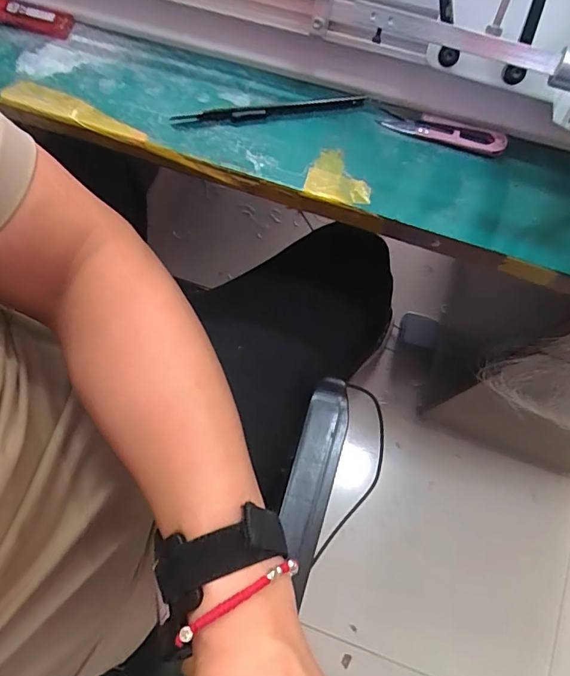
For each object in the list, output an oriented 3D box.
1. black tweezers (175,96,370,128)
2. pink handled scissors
[{"bbox_3d":[-0.013,-0.189,0.394,0.160,0.009,0.015,-10,74,-1],"label":"black tweezers"},{"bbox_3d":[0.128,-0.168,0.386,0.101,0.012,0.018,18,75,6],"label":"pink handled scissors"}]

